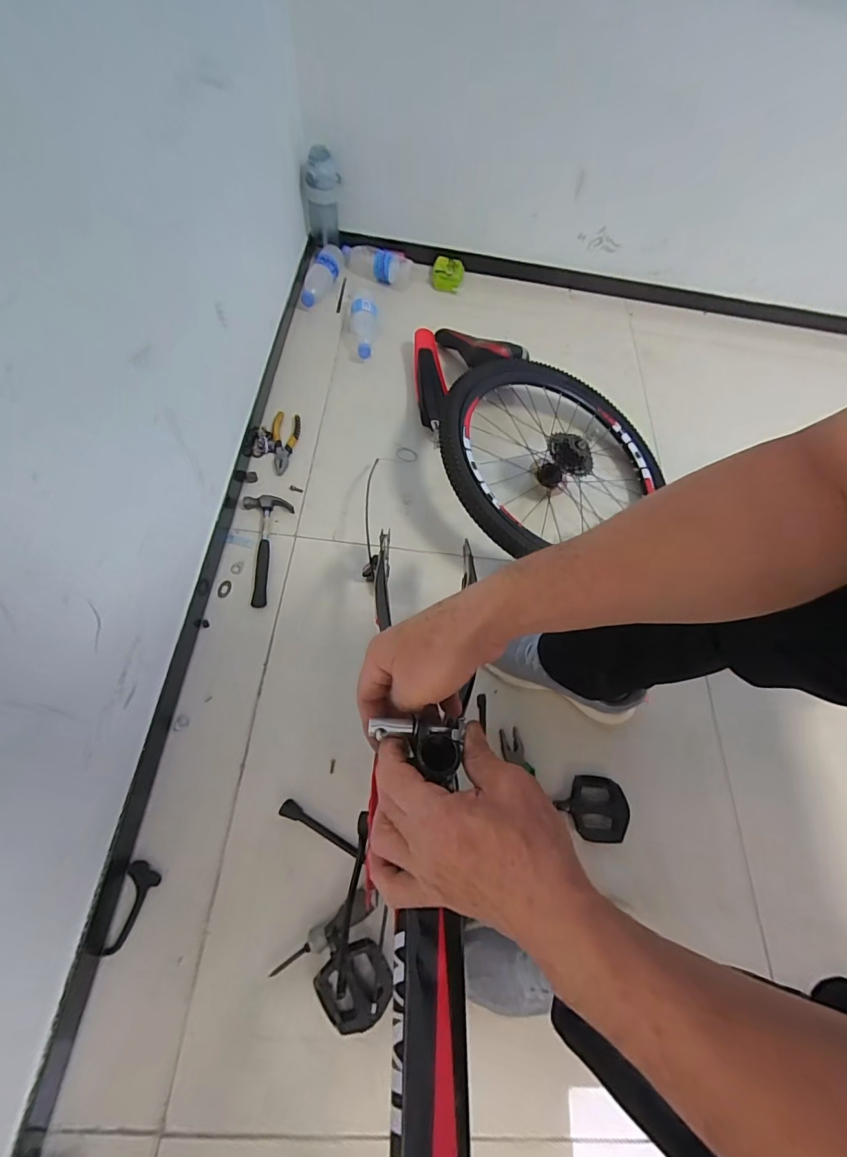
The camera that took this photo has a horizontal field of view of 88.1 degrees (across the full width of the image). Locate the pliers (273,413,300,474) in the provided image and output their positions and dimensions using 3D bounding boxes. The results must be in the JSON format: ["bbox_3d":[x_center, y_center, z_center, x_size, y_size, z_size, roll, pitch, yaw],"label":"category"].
[{"bbox_3d":[-0.293,-0.296,0.932,0.059,0.014,0.173,-2,64,-8],"label":"pliers"}]

